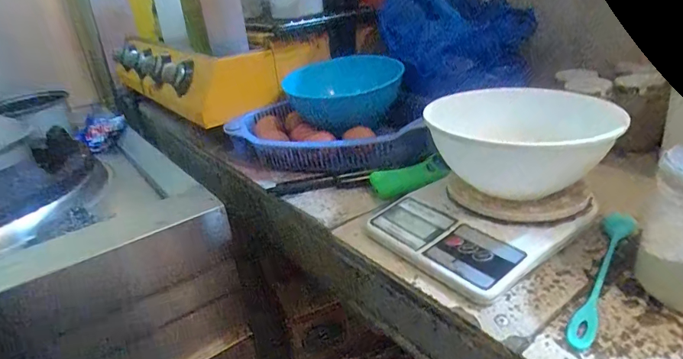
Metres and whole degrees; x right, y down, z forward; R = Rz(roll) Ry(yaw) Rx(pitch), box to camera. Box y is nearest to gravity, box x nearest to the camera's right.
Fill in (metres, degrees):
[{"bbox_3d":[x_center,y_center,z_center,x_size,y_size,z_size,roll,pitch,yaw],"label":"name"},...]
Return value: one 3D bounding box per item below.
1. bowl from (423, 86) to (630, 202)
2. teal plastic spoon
[{"bbox_3d":[0.170,-0.032,0.417,0.155,0.072,0.155,-4,27,2],"label":"bowl"},{"bbox_3d":[0.214,0.074,0.349,0.024,0.011,0.181,15,33,34],"label":"teal plastic spoon"}]

